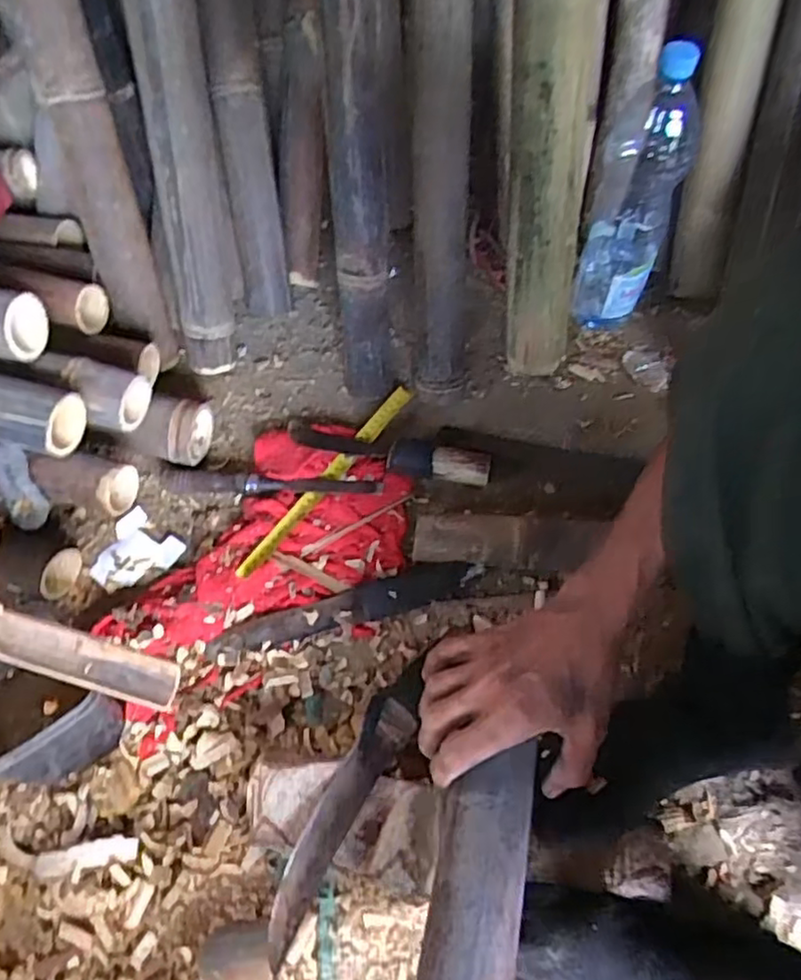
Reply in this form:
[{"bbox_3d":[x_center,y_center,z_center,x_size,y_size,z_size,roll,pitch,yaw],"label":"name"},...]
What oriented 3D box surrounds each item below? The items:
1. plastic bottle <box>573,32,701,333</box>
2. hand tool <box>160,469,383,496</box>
[{"bbox_3d":[0.266,-0.325,0.770,0.083,0.319,0.089,9,57,7],"label":"plastic bottle"},{"bbox_3d":[-0.144,-0.007,0.748,0.243,0.019,0.021,3,57,3],"label":"hand tool"}]

